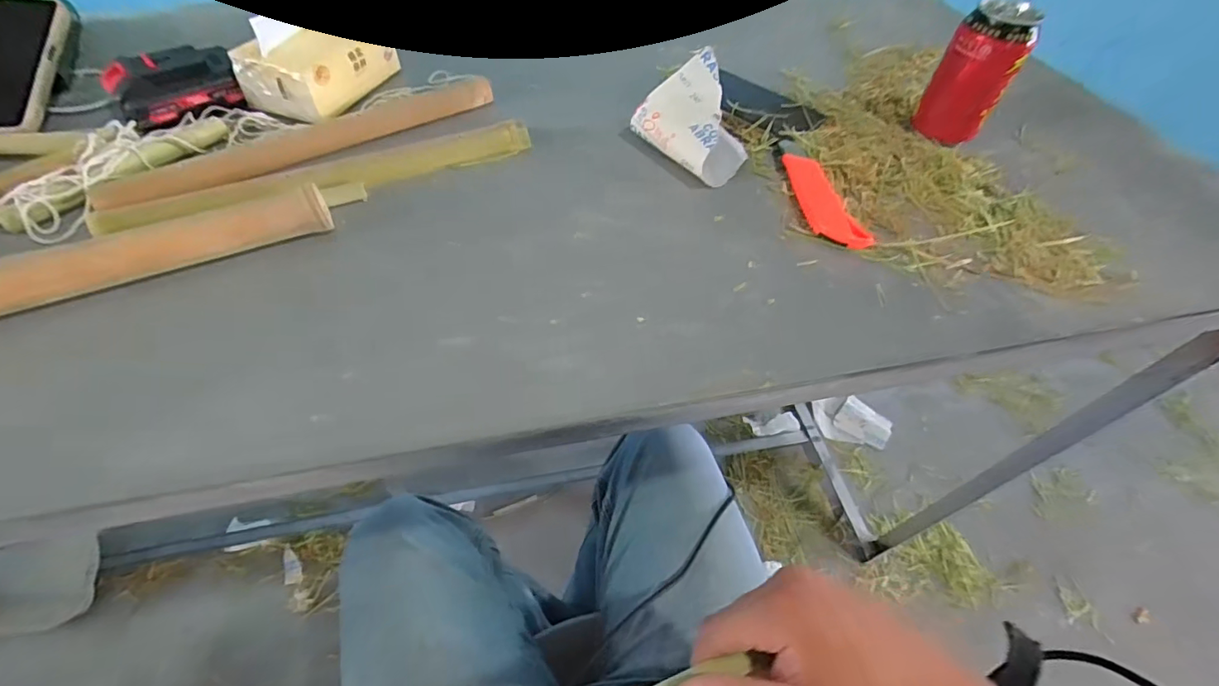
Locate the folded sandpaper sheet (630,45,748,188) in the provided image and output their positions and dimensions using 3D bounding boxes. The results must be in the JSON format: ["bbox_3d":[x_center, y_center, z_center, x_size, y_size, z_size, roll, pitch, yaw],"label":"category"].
[{"bbox_3d":[0.079,-0.201,0.464,0.070,0.065,0.102,-31,61,-23],"label":"folded sandpaper sheet"}]

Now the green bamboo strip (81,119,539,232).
[{"bbox_3d":[-0.230,-0.147,0.436,0.331,0.010,0.052,-20,58,-17],"label":"green bamboo strip"}]

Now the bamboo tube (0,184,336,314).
[{"bbox_3d":[-0.368,-0.049,0.345,0.332,0.031,0.031,-22,58,-19],"label":"bamboo tube"}]

